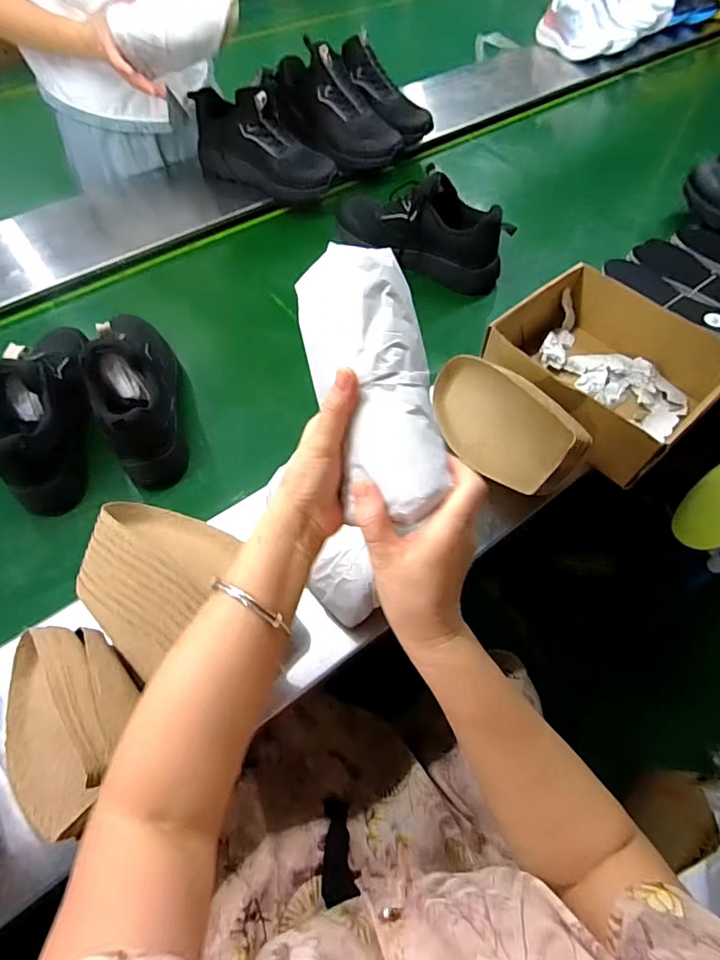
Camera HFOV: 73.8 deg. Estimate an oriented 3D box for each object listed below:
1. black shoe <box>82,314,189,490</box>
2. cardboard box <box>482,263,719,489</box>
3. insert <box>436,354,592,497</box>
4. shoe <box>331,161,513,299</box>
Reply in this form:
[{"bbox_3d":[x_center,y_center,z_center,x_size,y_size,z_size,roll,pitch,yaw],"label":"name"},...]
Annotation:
[{"bbox_3d":[-0.312,-0.145,0.662,0.105,0.148,0.285,-19,62,-12],"label":"black shoe"},{"bbox_3d":[0.345,-0.160,0.672,0.261,0.095,0.270,-37,67,-20],"label":"cardboard box"},{"bbox_3d":[0.171,-0.073,0.595,0.117,0.057,0.211,-43,72,3],"label":"insert"},{"bbox_3d":[0.100,-0.440,0.831,0.318,0.135,0.109,20,61,10],"label":"shoe"}]

